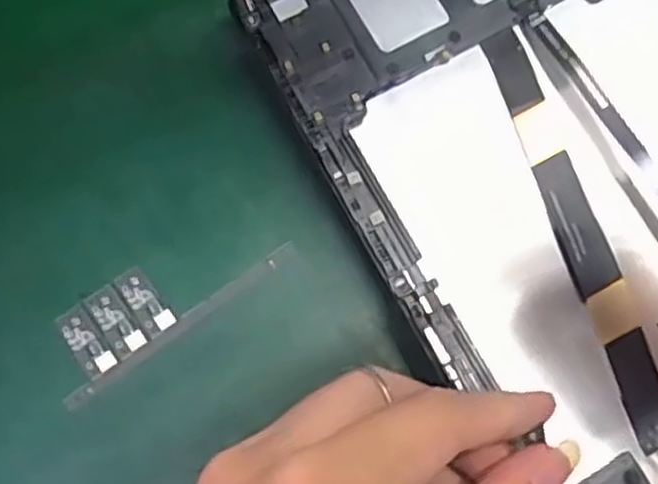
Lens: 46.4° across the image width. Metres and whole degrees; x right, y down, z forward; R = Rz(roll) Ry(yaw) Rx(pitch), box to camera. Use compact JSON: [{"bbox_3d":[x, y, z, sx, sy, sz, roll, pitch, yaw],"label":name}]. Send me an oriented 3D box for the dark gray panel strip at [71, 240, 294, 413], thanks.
[{"bbox_3d":[-0.051,0.028,0.267,0.094,0.004,0.005,-36,79,-8],"label":"dark gray panel strip"}]

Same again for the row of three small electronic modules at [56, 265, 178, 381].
[{"bbox_3d":[-0.074,0.028,0.269,0.034,0.004,0.026,-37,79,-8],"label":"row of three small electronic modules"}]

